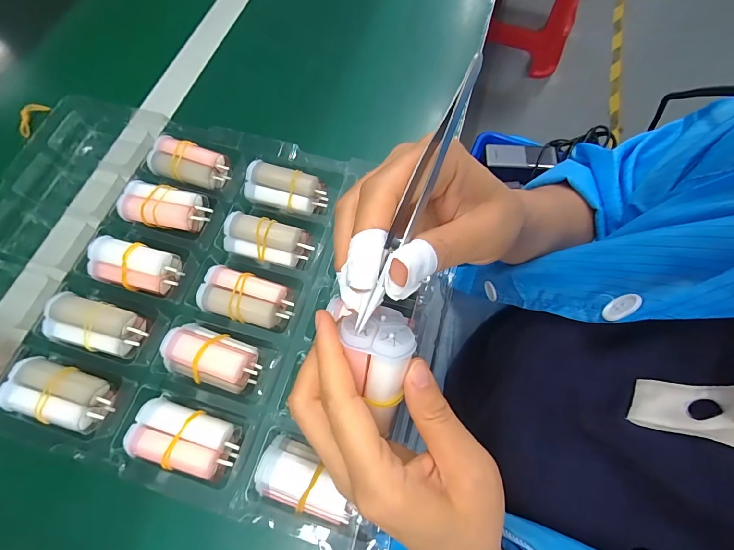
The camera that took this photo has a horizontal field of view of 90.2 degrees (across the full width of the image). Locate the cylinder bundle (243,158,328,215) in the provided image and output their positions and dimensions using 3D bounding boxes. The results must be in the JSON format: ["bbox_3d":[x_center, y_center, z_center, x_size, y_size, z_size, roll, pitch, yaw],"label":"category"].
[{"bbox_3d":[-0.070,-0.074,0.315,0.068,0.019,0.032,14,68,7],"label":"cylinder bundle"}]

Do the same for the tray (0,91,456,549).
[{"bbox_3d":[-0.142,0.002,0.296,0.394,0.038,0.277,16,69,8],"label":"tray"}]

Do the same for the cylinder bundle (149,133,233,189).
[{"bbox_3d":[-0.159,-0.100,0.327,0.066,0.019,0.034,17,69,8],"label":"cylinder bundle"}]

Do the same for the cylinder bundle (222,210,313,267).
[{"bbox_3d":[-0.081,-0.029,0.299,0.068,0.022,0.032,11,68,6],"label":"cylinder bundle"}]

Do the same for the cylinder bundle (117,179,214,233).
[{"bbox_3d":[-0.172,-0.058,0.312,0.067,0.021,0.037,12,68,6],"label":"cylinder bundle"}]

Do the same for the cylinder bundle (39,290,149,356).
[{"bbox_3d":[-0.204,0.039,0.277,0.067,0.028,0.034,14,68,7],"label":"cylinder bundle"}]

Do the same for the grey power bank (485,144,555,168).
[{"bbox_3d":[0.275,-0.217,0.658,0.123,0.009,0.049,0,69,-1],"label":"grey power bank"}]

